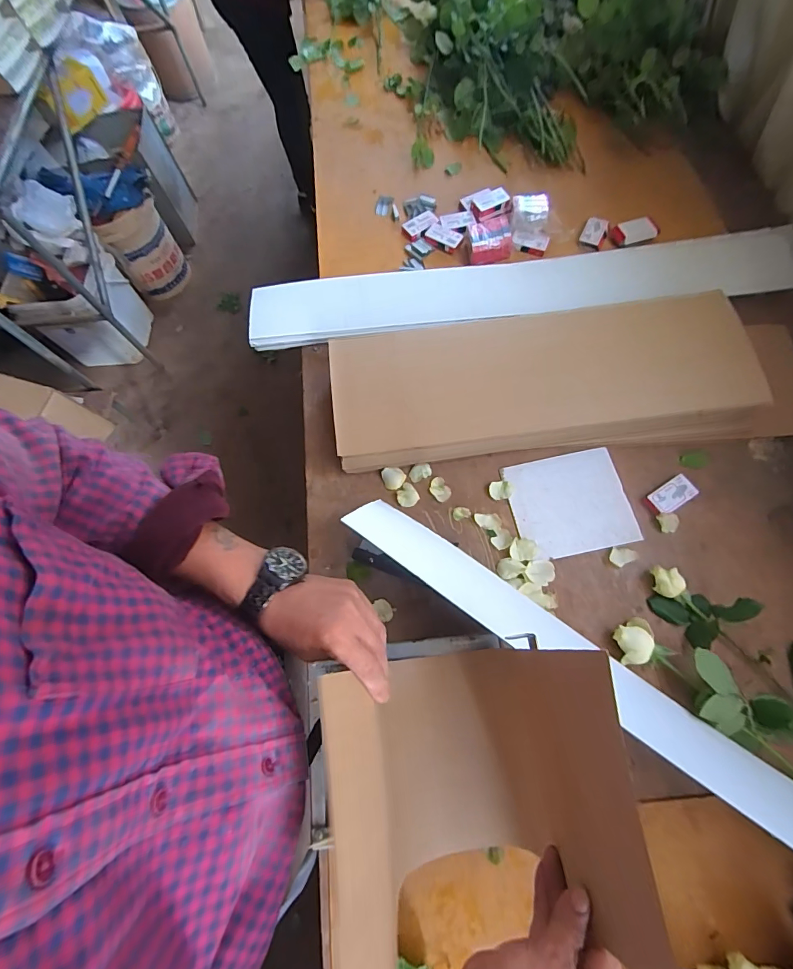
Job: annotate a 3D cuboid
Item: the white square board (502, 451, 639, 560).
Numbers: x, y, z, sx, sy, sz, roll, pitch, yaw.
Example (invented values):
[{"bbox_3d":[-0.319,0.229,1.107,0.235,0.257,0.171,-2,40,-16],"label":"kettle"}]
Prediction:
[{"bbox_3d":[0.266,0.029,0.635,0.172,0.012,0.153,-11,71,-3],"label":"white square board"}]

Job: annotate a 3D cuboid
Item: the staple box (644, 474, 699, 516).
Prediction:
[{"bbox_3d":[0.418,0.018,0.630,0.072,0.014,0.039,-32,72,-8],"label":"staple box"}]

